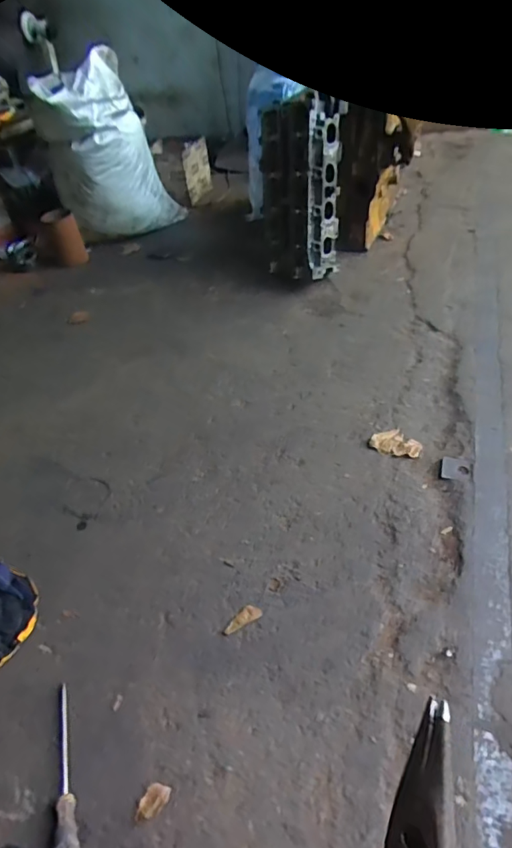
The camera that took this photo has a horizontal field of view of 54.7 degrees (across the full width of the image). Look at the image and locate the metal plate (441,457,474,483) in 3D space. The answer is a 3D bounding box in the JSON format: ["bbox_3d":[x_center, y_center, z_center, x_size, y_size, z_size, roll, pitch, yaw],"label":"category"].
[{"bbox_3d":[0.354,0.080,0.874,0.052,0.005,0.048,13,46,18],"label":"metal plate"}]

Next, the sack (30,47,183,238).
[{"bbox_3d":[-0.493,-0.907,1.674,0.412,0.491,0.330,-12,44,-7],"label":"sack"}]

